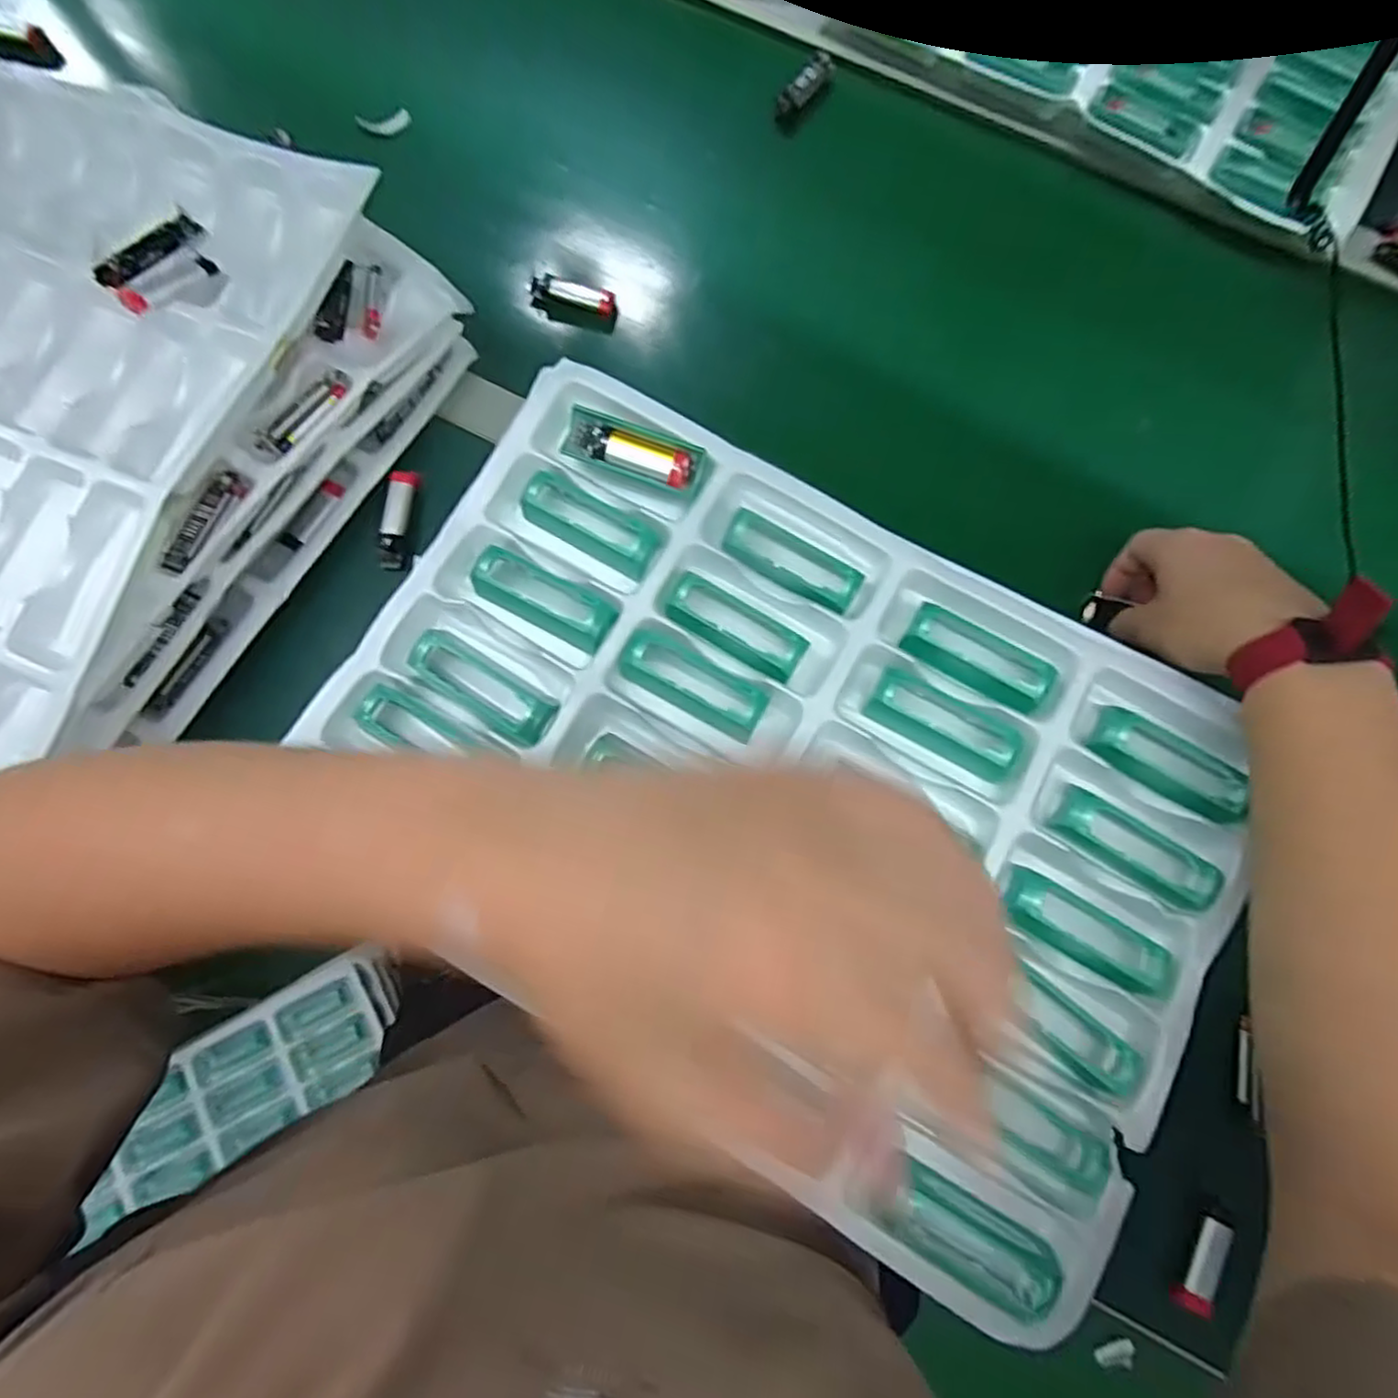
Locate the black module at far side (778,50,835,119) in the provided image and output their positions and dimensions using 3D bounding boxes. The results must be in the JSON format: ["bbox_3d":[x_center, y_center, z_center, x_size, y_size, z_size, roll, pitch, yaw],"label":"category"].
[{"bbox_3d":[0.089,-0.509,0.579,0.018,0.015,0.067,32,79,6],"label":"black module at far side"}]

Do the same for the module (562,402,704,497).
[{"bbox_3d":[-0.036,-0.139,0.393,0.078,0.013,0.025,18,78,3],"label":"module"}]

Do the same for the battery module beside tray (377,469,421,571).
[{"bbox_3d":[-0.207,-0.124,0.484,0.022,0.016,0.069,5,78,0],"label":"battery module beside tray"}]

